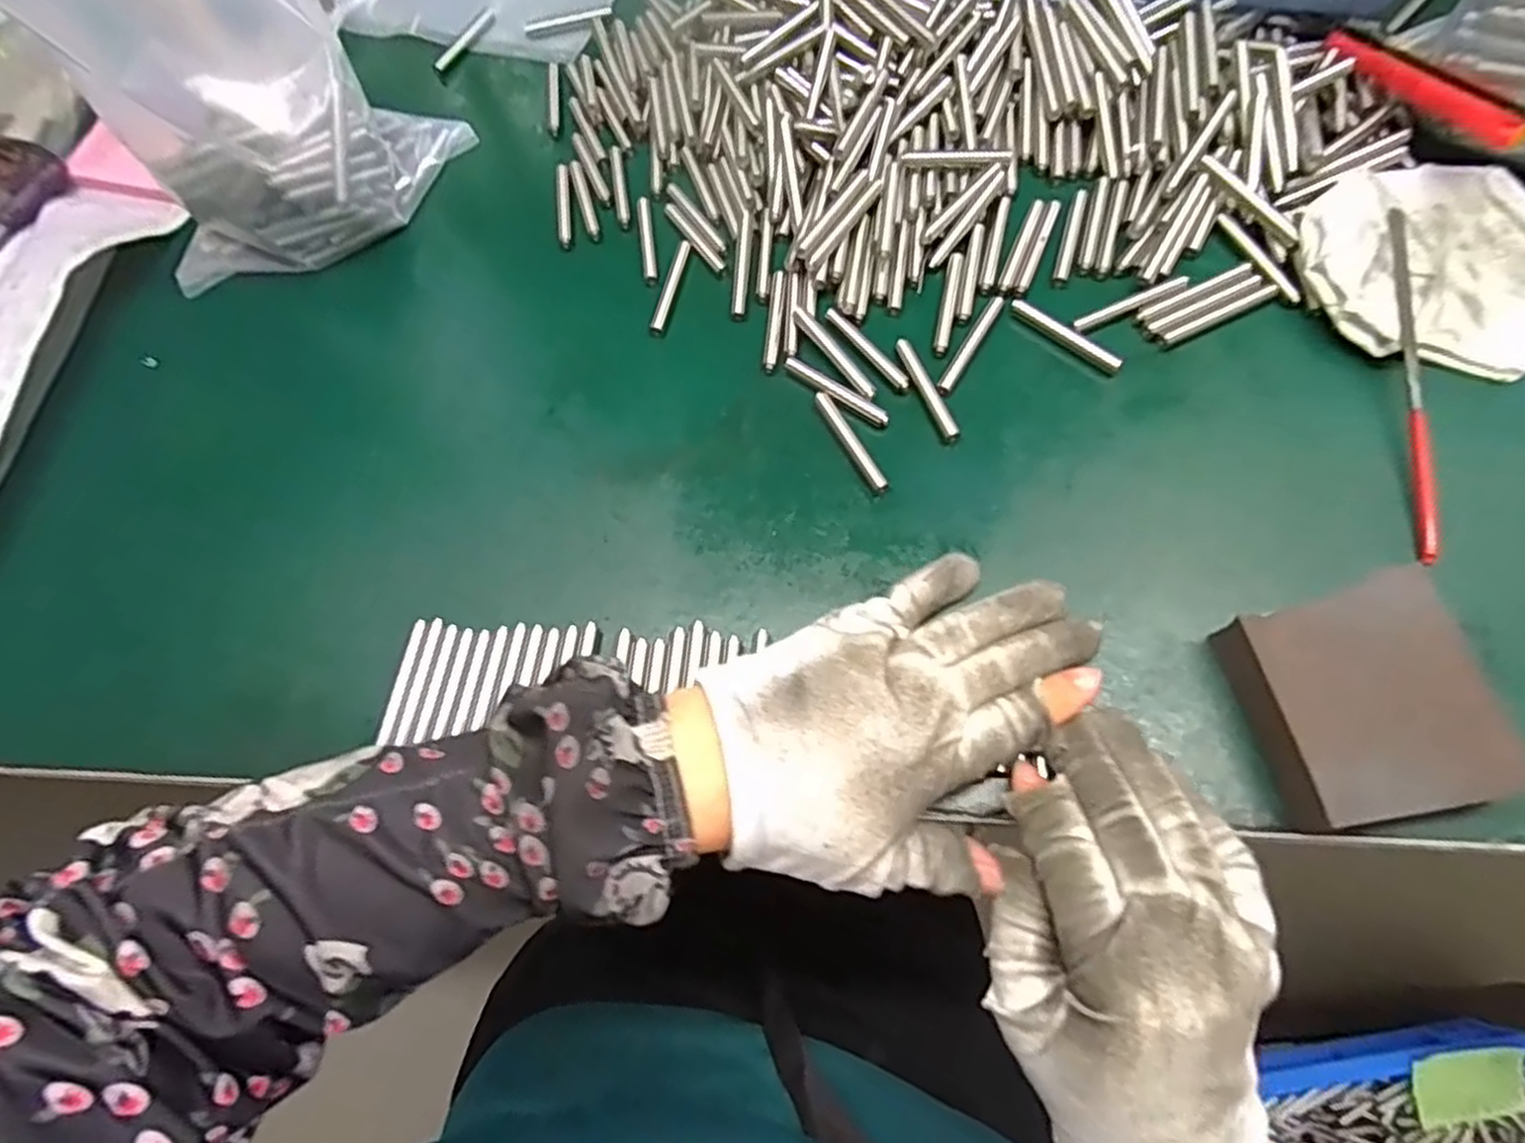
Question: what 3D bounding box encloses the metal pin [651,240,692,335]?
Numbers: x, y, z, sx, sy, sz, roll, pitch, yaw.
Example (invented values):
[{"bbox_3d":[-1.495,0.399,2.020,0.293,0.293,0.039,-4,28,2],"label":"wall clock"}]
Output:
[{"bbox_3d":[-0.048,-0.149,0.396,0.007,0.006,0.057,13,76,3],"label":"metal pin"}]

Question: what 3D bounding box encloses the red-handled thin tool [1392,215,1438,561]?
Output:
[{"bbox_3d":[0.269,-0.079,0.318,0.008,0.011,0.158,8,76,2],"label":"red-handled thin tool"}]

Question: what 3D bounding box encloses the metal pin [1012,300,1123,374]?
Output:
[{"bbox_3d":[0.141,-0.110,0.355,0.008,0.007,0.057,-42,66,-10],"label":"metal pin"}]

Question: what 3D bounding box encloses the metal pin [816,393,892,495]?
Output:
[{"bbox_3d":[0.041,-0.060,0.350,0.007,0.005,0.058,-26,65,-7],"label":"metal pin"}]

